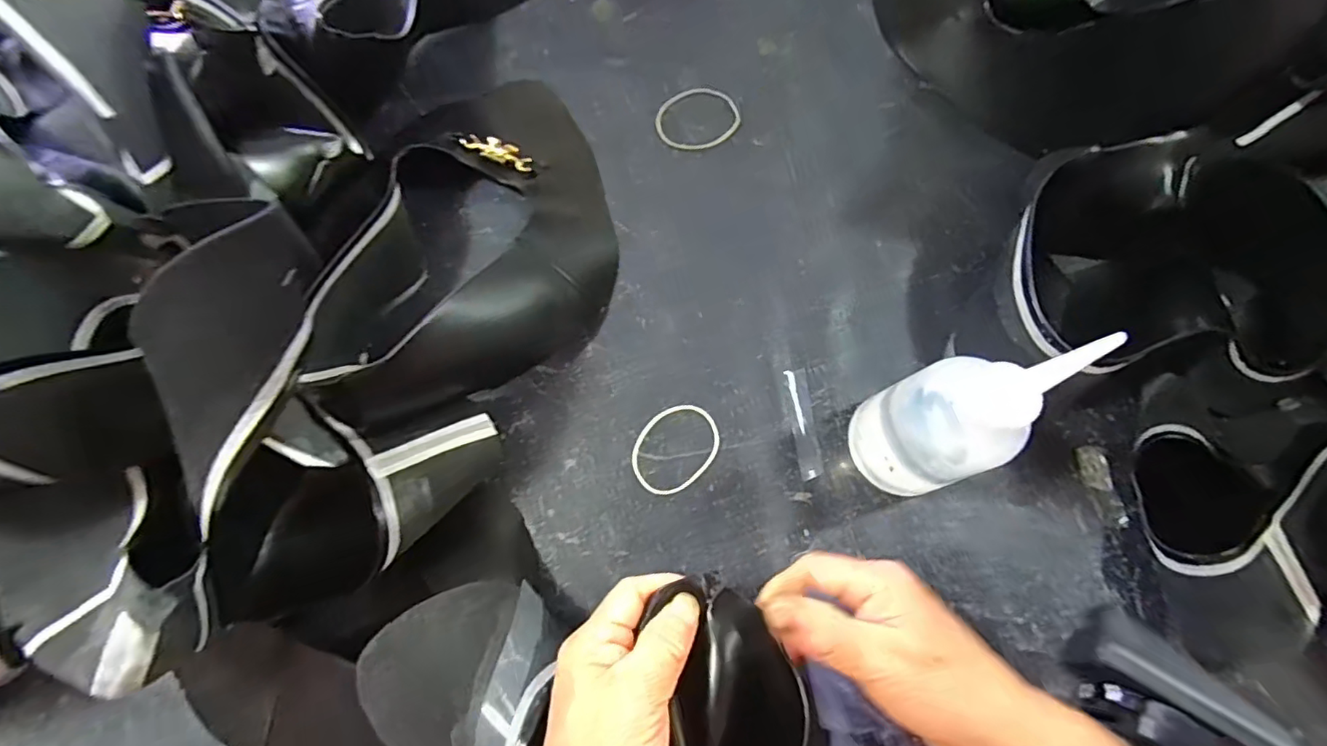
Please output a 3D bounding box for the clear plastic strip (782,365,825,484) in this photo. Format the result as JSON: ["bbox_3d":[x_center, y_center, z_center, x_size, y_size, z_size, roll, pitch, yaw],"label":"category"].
[{"bbox_3d":[0.089,0.031,0.357,0.015,0.004,0.070,-6,74,-2],"label":"clear plastic strip"}]

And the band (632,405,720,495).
[{"bbox_3d":[0.007,0.047,0.351,0.060,0.004,0.046,-43,79,-11],"label":"band"}]

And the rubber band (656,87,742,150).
[{"bbox_3d":[0.026,-0.190,0.419,0.063,0.004,0.048,-16,83,-5],"label":"rubber band"}]

